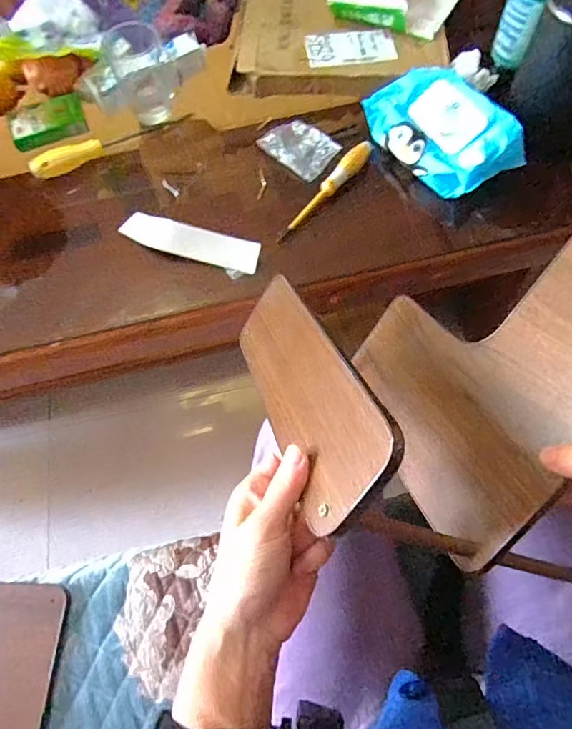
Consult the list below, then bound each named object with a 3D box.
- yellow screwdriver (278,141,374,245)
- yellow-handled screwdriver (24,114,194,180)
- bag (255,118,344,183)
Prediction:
[{"bbox_3d":[0.059,-0.240,0.674,0.026,0.026,0.203,33,70,18],"label":"yellow screwdriver"},{"bbox_3d":[-0.257,-0.334,0.735,0.248,0.028,0.024,-25,65,-9],"label":"yellow-handled screwdriver"},{"bbox_3d":[0.019,-0.317,0.714,0.105,0.016,0.079,39,72,20],"label":"bag"}]

